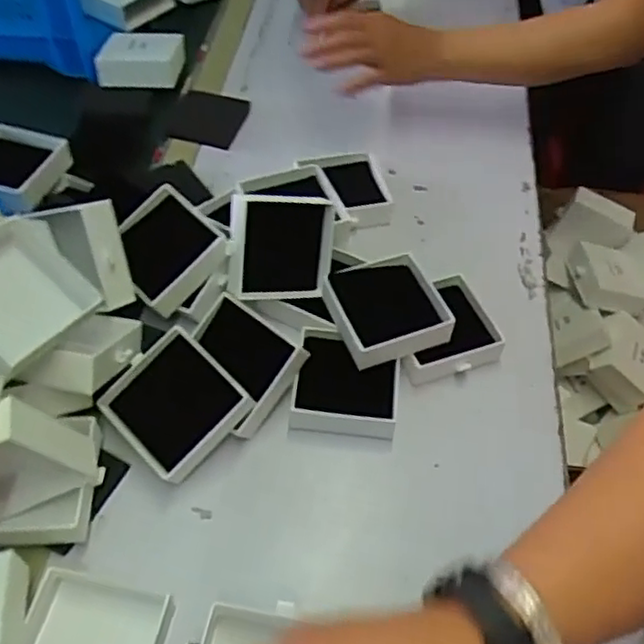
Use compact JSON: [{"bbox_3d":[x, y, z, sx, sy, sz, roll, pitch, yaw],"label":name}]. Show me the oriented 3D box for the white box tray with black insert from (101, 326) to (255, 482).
[{"bbox_3d":[-0.114,0.062,0.534,0.094,0.025,0.088,43,89,17],"label":"white box tray with black insert"}]

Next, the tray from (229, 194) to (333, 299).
[{"bbox_3d":[-0.035,-0.065,0.597,0.089,0.091,0.018,-1,29,-27],"label":"tray"}]

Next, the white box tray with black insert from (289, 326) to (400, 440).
[{"bbox_3d":[0.022,0.050,0.584,0.087,0.042,0.084,7,52,2],"label":"white box tray with black insert"}]

